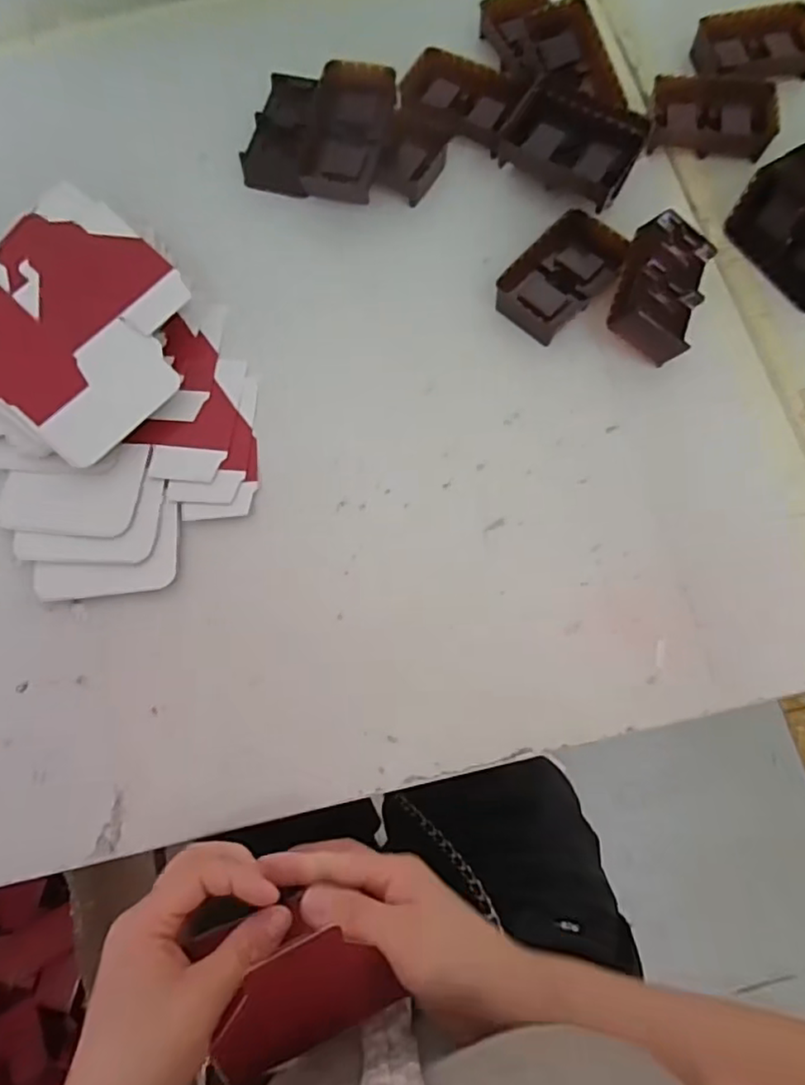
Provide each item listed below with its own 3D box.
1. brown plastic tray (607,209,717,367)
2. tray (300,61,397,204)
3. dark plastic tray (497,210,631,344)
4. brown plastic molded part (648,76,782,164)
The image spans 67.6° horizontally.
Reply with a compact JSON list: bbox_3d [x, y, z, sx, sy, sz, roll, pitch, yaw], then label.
[{"bbox_3d":[0.185,-0.182,0.430,0.059,0.039,0.096,18,76,5],"label":"brown plastic tray"},{"bbox_3d":[-0.041,-0.313,0.456,0.055,0.020,0.095,13,101,-5],"label":"tray"},{"bbox_3d":[0.117,-0.198,0.444,0.056,0.025,0.094,43,79,11],"label":"dark plastic tray"},{"bbox_3d":[0.247,-0.338,0.480,0.093,0.025,0.053,7,75,3],"label":"brown plastic molded part"}]

